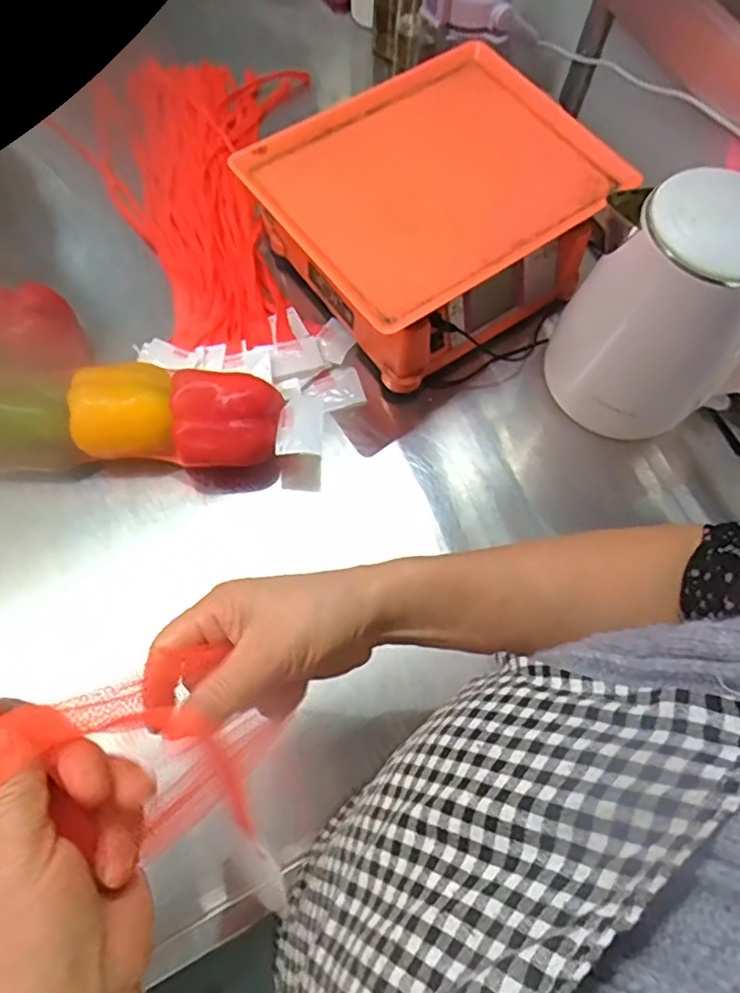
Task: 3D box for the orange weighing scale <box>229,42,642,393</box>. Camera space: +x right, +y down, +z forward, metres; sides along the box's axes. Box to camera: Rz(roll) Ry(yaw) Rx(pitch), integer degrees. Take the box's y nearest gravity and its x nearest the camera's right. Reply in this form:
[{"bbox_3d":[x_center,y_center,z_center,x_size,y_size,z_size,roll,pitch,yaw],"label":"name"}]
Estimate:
[{"bbox_3d":[0.062,-0.271,0.623,0.301,0.115,0.251,-32,72,-14],"label":"orange weighing scale"}]

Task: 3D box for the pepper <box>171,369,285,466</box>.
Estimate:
[{"bbox_3d":[-0.121,-0.061,0.543,0.086,0.067,0.070,2,67,-1],"label":"pepper"}]

